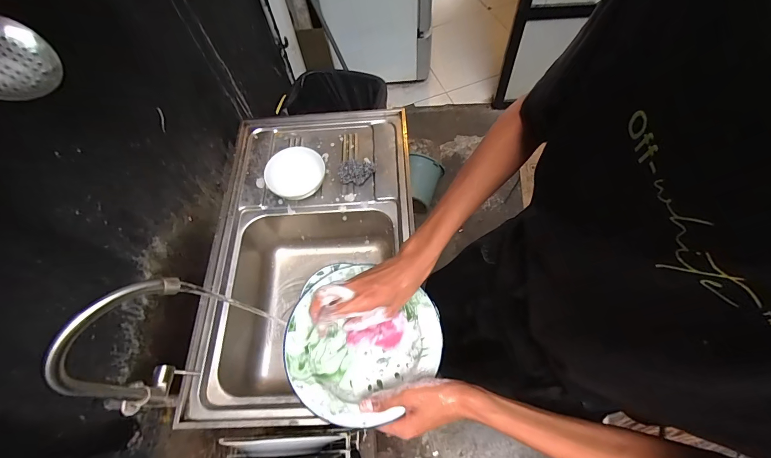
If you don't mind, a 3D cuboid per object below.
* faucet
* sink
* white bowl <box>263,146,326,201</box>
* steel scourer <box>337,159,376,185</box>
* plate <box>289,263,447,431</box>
[{"bbox_3d":[-0.317,0.160,0.460,0.173,0.240,0.047,-41,67,-16],"label":"faucet"},{"bbox_3d":[-0.172,0.055,0.856,0.458,0.232,0.737,-3,63,2],"label":"sink"},{"bbox_3d":[-0.219,-0.132,0.849,0.141,0.066,0.125,-22,64,-8],"label":"white bowl"},{"bbox_3d":[-0.071,-0.146,0.868,0.095,0.042,0.063,-19,63,-6],"label":"steel scourer"},{"bbox_3d":[-0.036,0.161,0.481,0.207,0.036,0.199,-2,63,3],"label":"plate"}]

